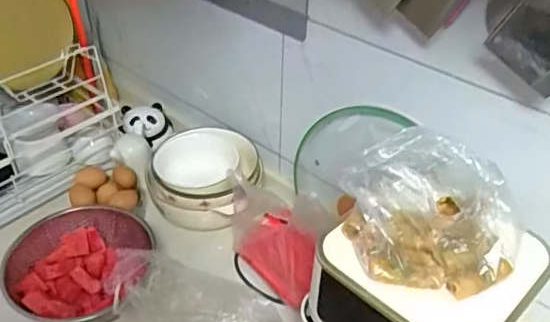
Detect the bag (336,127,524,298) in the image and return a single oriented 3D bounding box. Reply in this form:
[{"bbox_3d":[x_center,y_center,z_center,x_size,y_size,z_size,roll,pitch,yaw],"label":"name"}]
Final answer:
[{"bbox_3d":[0.182,0.049,0.652,0.196,0.124,0.166,20,44,21],"label":"bag"}]

